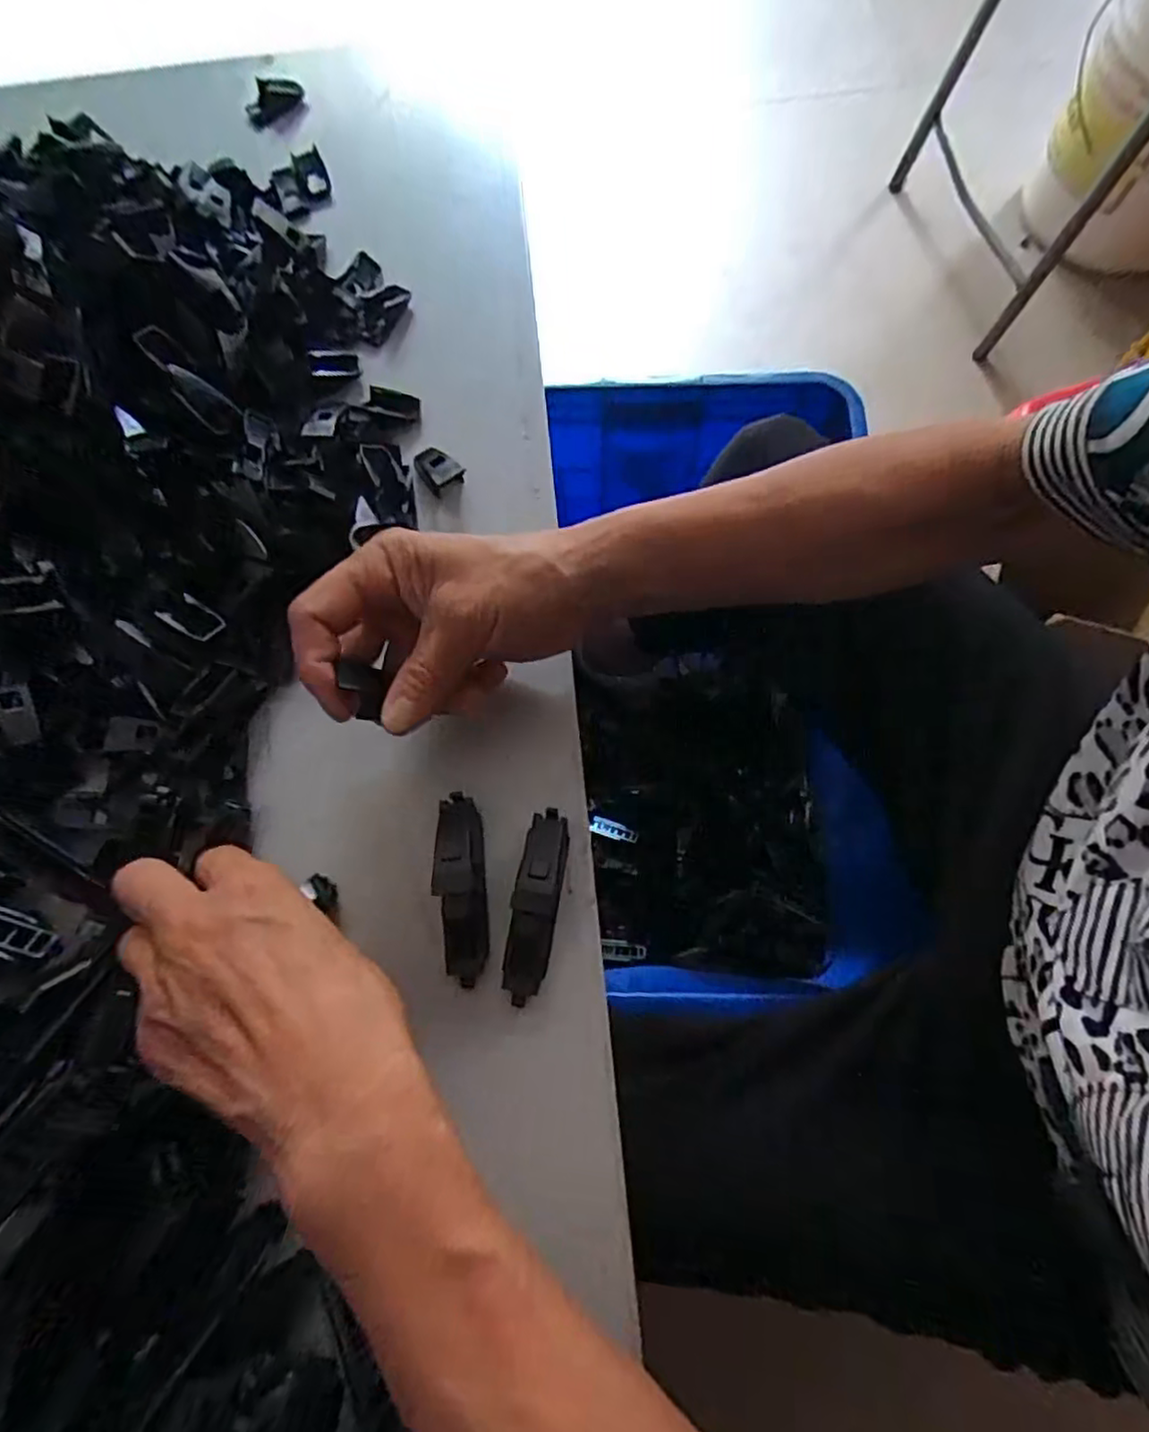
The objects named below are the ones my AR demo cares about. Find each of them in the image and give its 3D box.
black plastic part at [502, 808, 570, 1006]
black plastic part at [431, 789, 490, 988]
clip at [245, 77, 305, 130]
[{"bbox_3d":[-0.017,0.081,0.294,0.020,0.019,0.080,7,72,4],"label":"black plastic part"},{"bbox_3d":[-0.049,0.074,0.298,0.020,0.020,0.081,-6,72,0],"label":"black plastic part"},{"bbox_3d":[-0.208,-0.427,0.472,0.043,0.021,0.016,-28,73,-7],"label":"clip"}]

